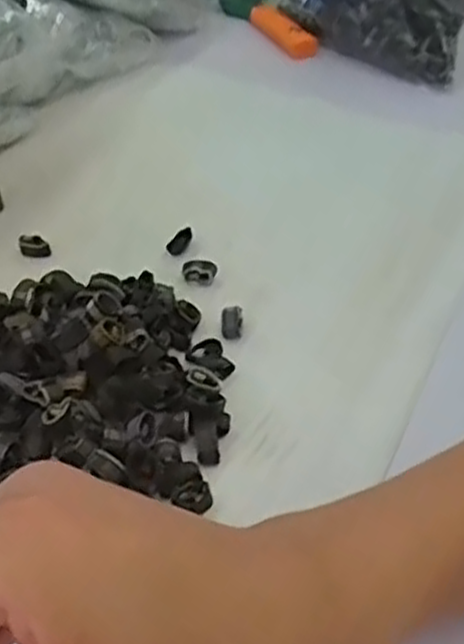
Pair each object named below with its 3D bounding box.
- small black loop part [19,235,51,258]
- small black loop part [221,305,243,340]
[{"bbox_3d":[-0.113,-0.044,0.453,0.017,0.012,0.008,-8,44,-10],"label":"small black loop part"},{"bbox_3d":[0.000,0.000,0.408,0.011,0.006,0.017,4,43,3],"label":"small black loop part"}]

